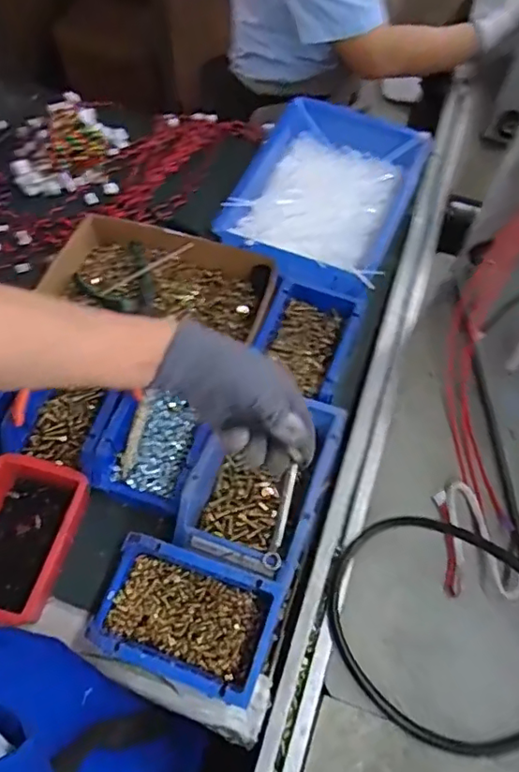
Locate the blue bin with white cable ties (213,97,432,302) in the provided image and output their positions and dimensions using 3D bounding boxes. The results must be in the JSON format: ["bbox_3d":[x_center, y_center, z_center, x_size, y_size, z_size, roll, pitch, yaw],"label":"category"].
[{"bbox_3d":[0.086,-0.247,0.769,0.208,0.079,0.306,20,63,10],"label":"blue bin with white cable ties"}]

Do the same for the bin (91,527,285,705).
[{"bbox_3d":[-0.069,0.216,0.520,0.157,0.087,0.102,17,62,8],"label":"bin"}]

